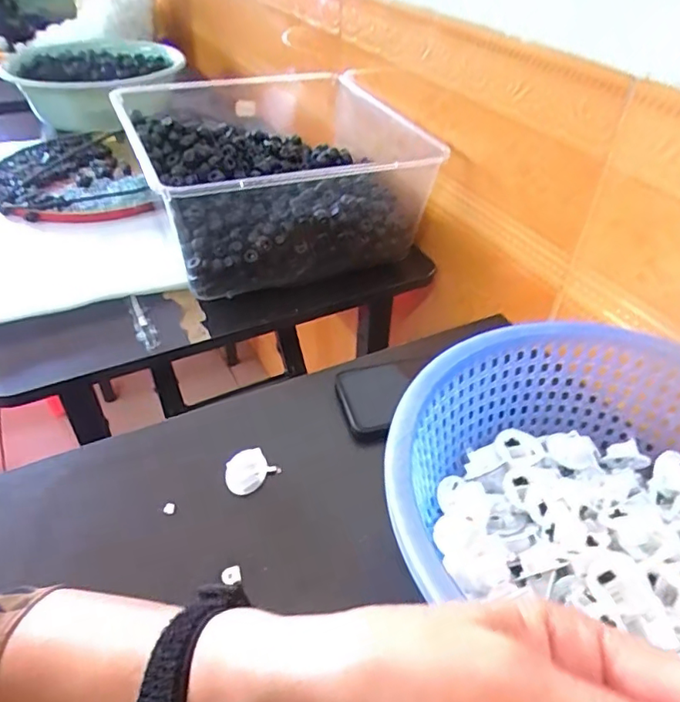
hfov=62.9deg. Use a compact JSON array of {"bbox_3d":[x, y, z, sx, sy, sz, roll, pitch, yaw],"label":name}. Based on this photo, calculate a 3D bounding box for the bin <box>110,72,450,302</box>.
[{"bbox_3d":[-0.074,-0.212,0.654,0.308,0.136,0.290,-18,45,-20],"label":"bin"}]

